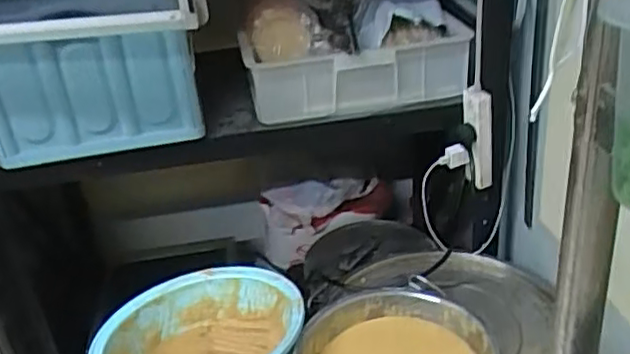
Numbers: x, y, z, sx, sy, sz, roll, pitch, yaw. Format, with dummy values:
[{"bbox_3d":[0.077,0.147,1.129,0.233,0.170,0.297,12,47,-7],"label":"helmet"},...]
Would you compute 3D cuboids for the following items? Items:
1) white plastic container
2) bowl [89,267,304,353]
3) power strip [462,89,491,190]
[{"bbox_3d":[0.080,-0.173,1.219,0.413,0.143,0.064,-4,30,1],"label":"white plastic container"},{"bbox_3d":[-0.201,0.300,1.171,0.352,0.177,0.342,-4,30,2],"label":"bowl"},{"bbox_3d":[0.303,-0.065,1.232,0.057,0.196,0.046,4,31,15],"label":"power strip"}]

